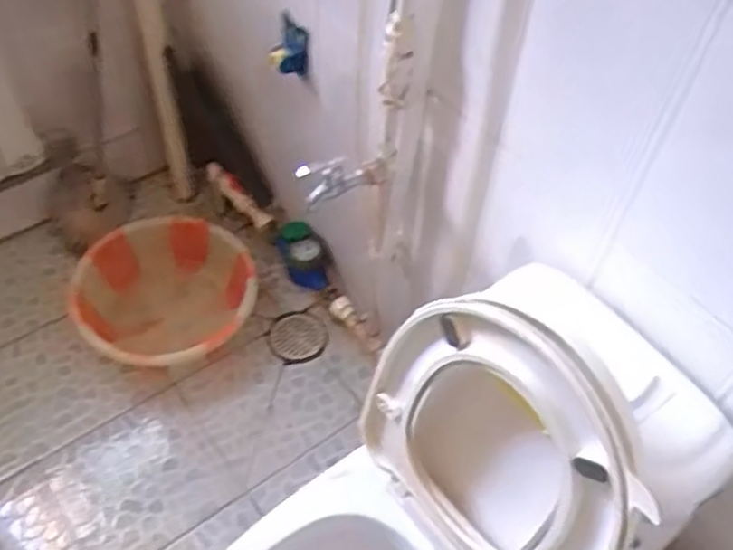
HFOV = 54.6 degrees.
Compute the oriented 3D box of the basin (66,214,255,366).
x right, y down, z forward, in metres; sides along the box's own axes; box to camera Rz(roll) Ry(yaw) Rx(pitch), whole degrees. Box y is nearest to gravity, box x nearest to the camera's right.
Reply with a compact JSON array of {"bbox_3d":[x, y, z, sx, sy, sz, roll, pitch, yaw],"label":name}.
[{"bbox_3d":[-0.437,0.047,1.576,0.378,0.156,0.351,2,52,-2],"label":"basin"}]

